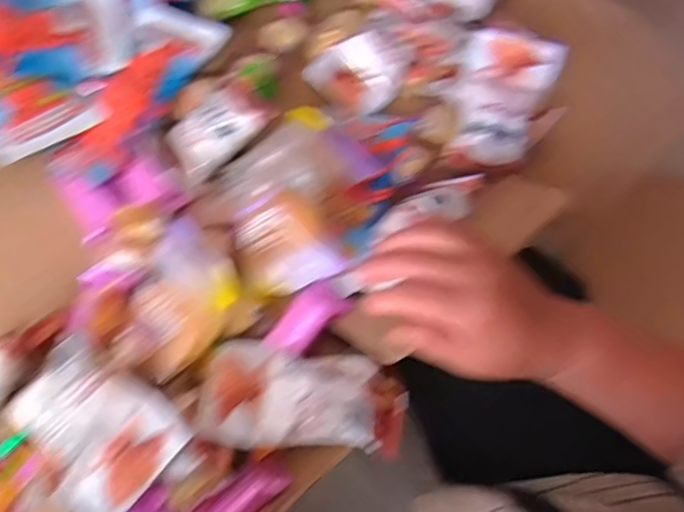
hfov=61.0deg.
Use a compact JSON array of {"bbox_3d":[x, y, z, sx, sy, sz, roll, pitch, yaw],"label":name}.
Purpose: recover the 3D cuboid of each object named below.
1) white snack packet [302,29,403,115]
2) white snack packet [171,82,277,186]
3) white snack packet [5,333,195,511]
[{"bbox_3d":[0.022,-0.188,0.593,0.087,0.012,0.075,-37,98,0],"label":"white snack packet"},{"bbox_3d":[-0.113,-0.115,0.514,0.088,0.027,0.059,-38,72,-16],"label":"white snack packet"},{"bbox_3d":[-0.173,0.114,0.400,0.120,0.020,0.087,41,71,15],"label":"white snack packet"}]

